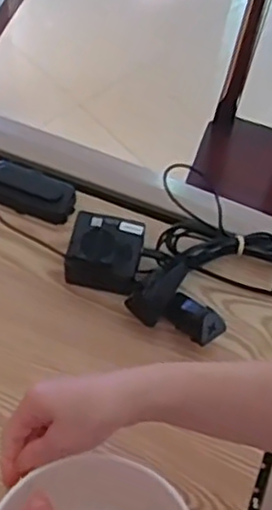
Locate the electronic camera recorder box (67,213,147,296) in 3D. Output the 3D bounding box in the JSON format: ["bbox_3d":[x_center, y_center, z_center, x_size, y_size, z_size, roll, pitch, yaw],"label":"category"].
[{"bbox_3d":[-0.032,-0.004,0.736,0.078,0.061,0.072,13,59,3],"label":"electronic camera recorder box"}]

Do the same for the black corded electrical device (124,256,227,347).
[{"bbox_3d":[0.050,0.048,0.714,0.105,0.049,0.088,38,64,17],"label":"black corded electrical device"}]

